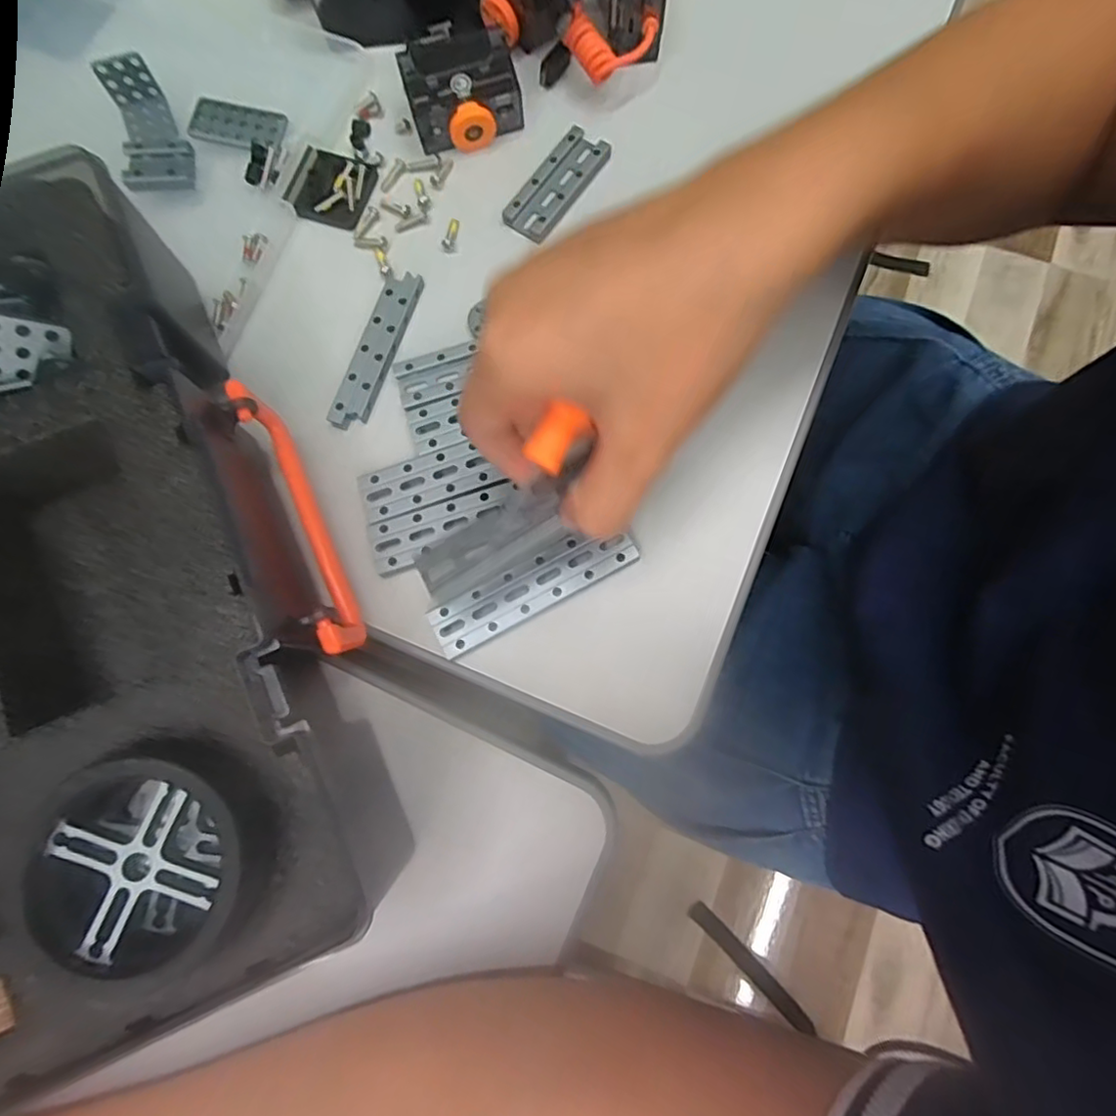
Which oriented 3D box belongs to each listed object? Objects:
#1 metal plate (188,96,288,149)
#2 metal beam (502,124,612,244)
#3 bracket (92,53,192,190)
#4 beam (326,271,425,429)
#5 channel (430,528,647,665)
[{"bbox_3d":[-0.171,-0.230,0.326,0.047,0.004,0.026,11,78,5],"label":"metal plate"},{"bbox_3d":[0.001,-0.192,0.316,0.028,0.009,0.064,35,81,9],"label":"metal beam"},{"bbox_3d":[-0.210,-0.218,0.312,0.031,0.025,0.062,-19,78,-2],"label":"bracket"},{"bbox_3d":[-0.089,-0.102,0.301,0.019,0.007,0.084,19,79,6],"label":"beam"},{"bbox_3d":[-0.010,0.013,0.275,0.094,0.010,0.024,-28,78,-4],"label":"channel"}]

